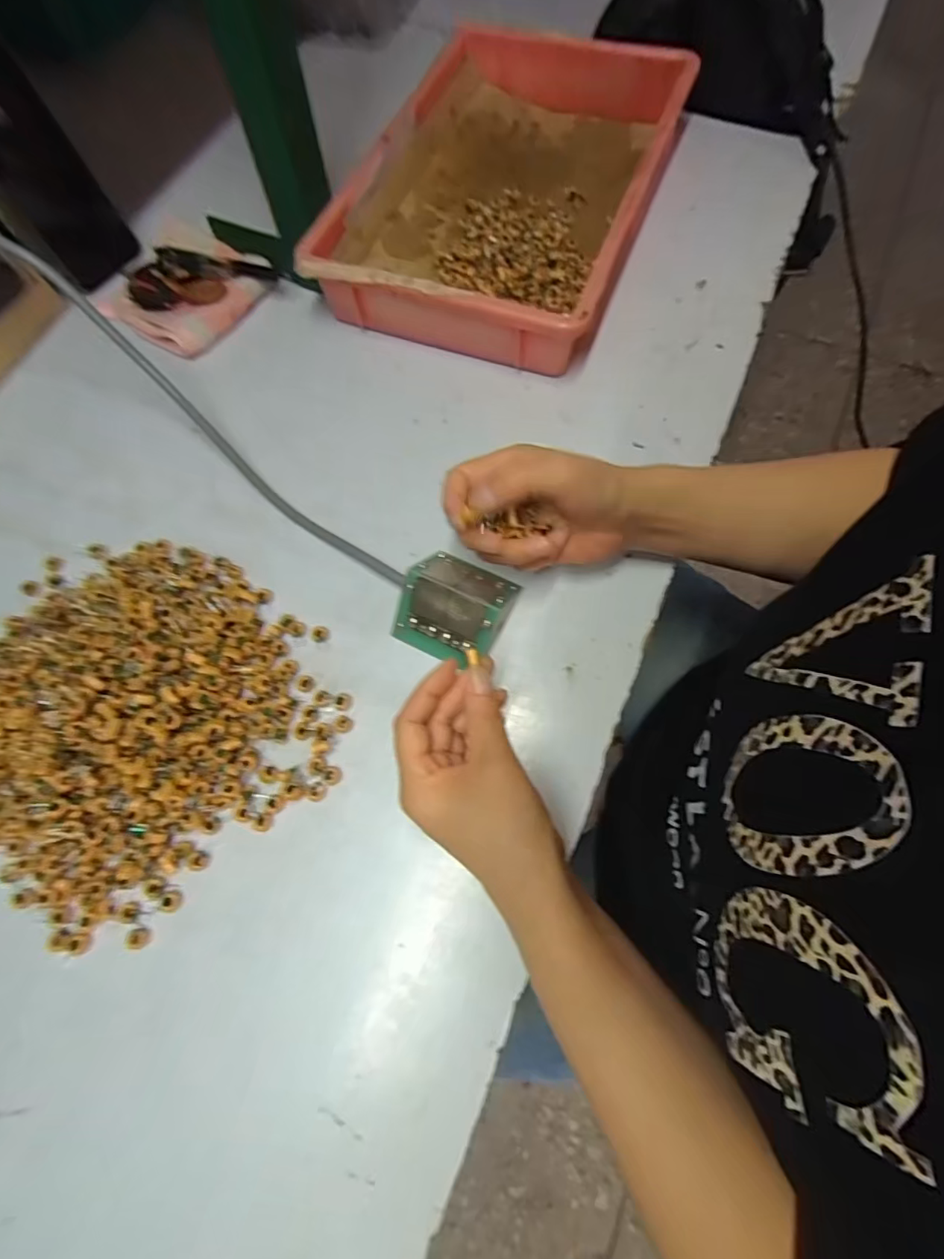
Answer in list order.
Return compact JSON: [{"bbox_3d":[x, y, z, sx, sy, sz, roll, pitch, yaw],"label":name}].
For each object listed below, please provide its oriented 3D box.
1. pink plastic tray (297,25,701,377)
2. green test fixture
[{"bbox_3d":[0.039,-0.402,0.482,0.240,0.064,0.357,20,72,10],"label":"pink plastic tray"},{"bbox_3d":[-0.013,-0.018,0.358,0.075,0.036,0.068,23,72,10],"label":"green test fixture"}]

